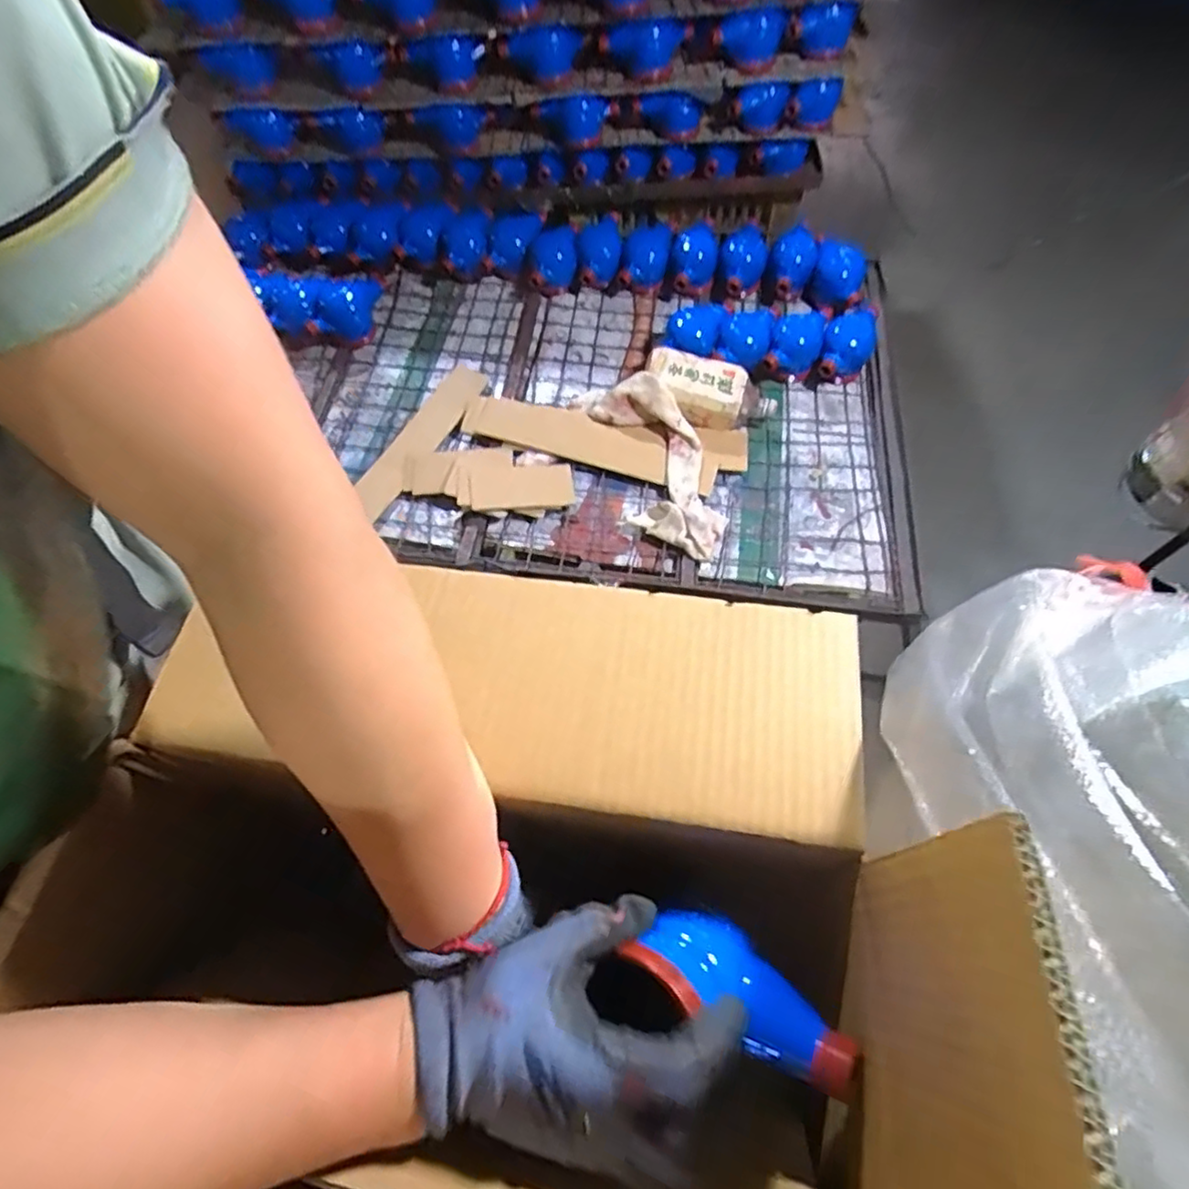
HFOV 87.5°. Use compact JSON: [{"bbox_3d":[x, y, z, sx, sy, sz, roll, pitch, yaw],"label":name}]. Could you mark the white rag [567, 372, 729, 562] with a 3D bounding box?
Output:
[{"bbox_3d":[0.084,-0.221,0.945,0.146,0.092,0.356,-16,61,-7],"label":"white rag"}]

